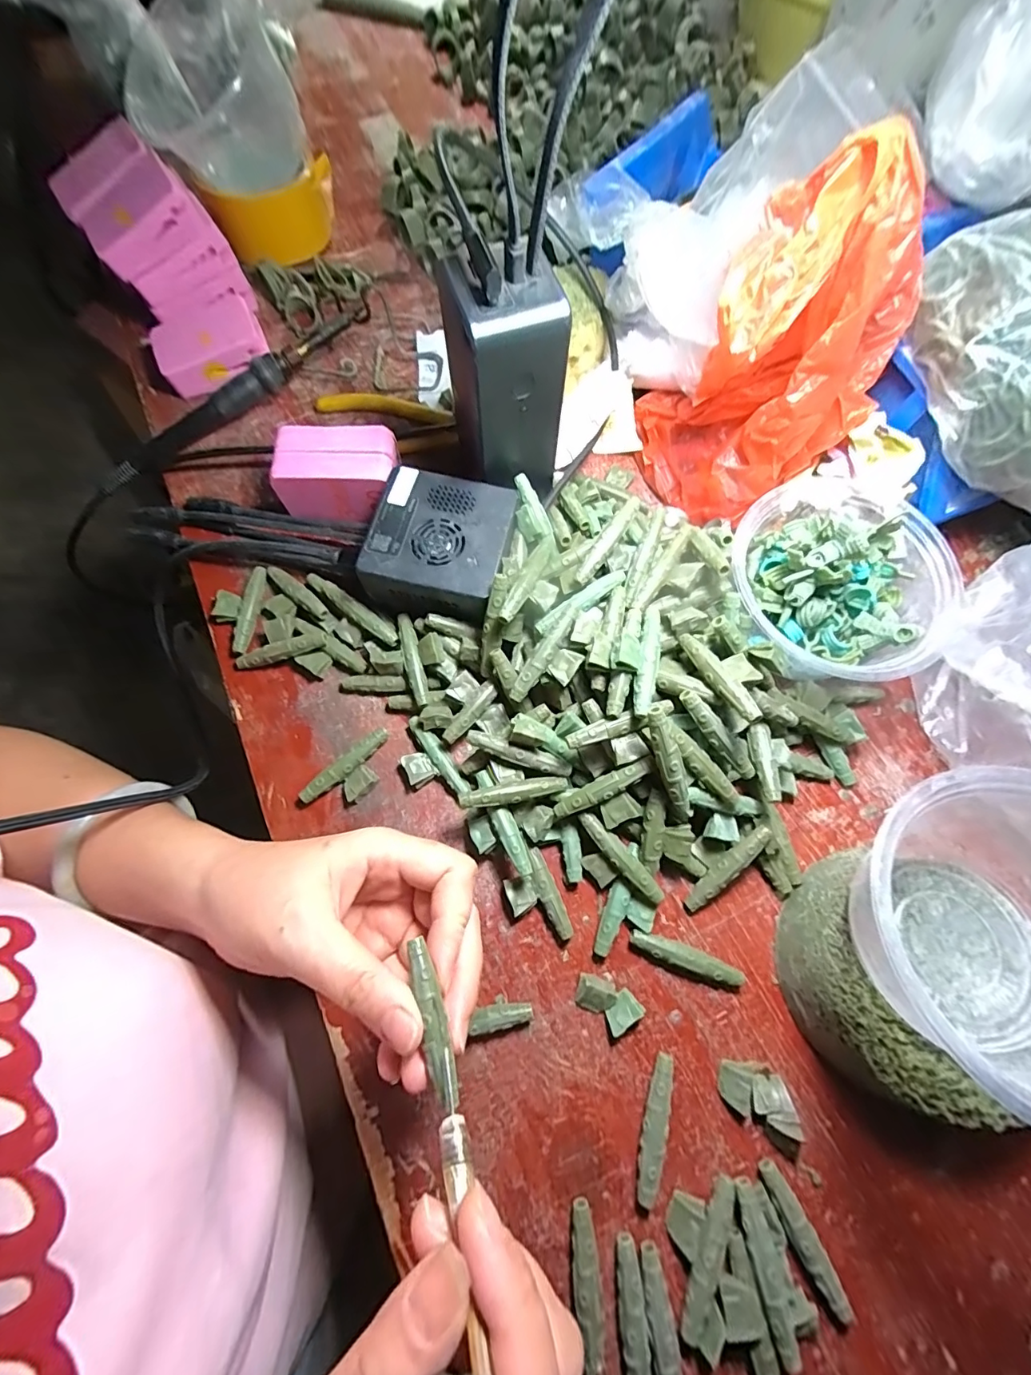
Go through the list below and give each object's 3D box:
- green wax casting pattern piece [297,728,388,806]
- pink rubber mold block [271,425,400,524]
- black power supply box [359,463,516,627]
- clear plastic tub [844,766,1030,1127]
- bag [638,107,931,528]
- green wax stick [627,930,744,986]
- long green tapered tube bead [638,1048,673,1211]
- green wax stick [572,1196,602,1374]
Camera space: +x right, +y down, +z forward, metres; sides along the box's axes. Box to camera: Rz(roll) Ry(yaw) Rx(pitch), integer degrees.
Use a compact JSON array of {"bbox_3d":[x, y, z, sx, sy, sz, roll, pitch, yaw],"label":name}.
[{"bbox_3d":[-0.094,0.044,0.268,0.056,0.012,0.010,-39,76,-11],"label":"green wax casting pattern piece"},{"bbox_3d":[-0.108,-0.130,0.299,0.070,0.043,0.041,-4,72,-1],"label":"pink rubber mold block"},{"bbox_3d":[-0.042,-0.080,0.276,0.075,0.034,0.076,12,73,4],"label":"black power supply box"},{"bbox_3d":[0.188,0.094,0.182,0.115,0.067,0.115,-5,59,8],"label":"clear plastic tub"},{"bbox_3d":[0.144,-0.169,0.255,0.106,0.153,0.082,11,73,4],"label":"bag"},{"bbox_3d":[0.085,0.135,0.243,0.056,0.010,0.012,17,73,5],"label":"green wax stick"},{"bbox_3d":[0.063,0.200,0.222,0.010,0.011,0.056,13,73,4],"label":"long green tapered tube bead"},{"bbox_3d":[0.030,0.253,0.205,0.011,0.012,0.055,-2,72,-1],"label":"green wax stick"}]

